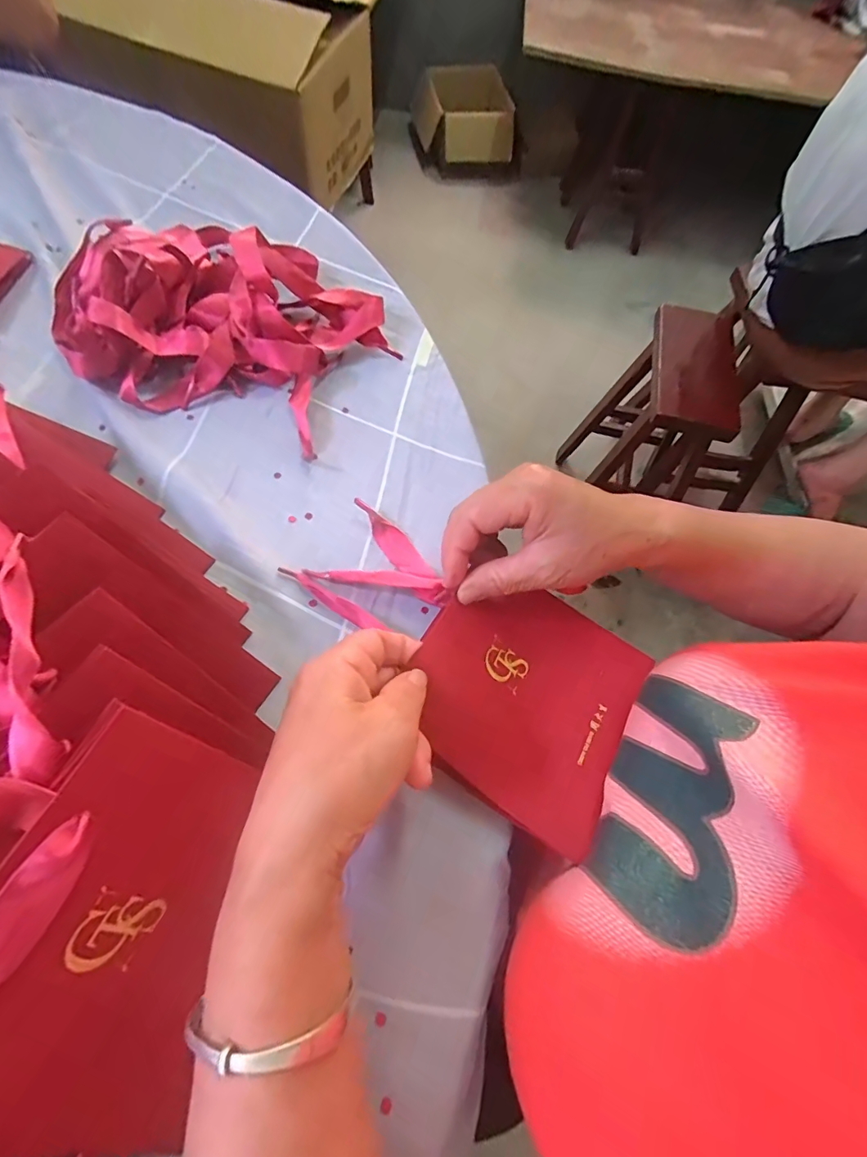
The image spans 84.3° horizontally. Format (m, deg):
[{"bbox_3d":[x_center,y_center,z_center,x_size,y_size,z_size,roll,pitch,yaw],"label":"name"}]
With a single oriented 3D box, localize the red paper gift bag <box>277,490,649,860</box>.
[{"bbox_3d":[0.019,0.040,0.291,0.216,0.039,0.132,30,65,11],"label":"red paper gift bag"}]

